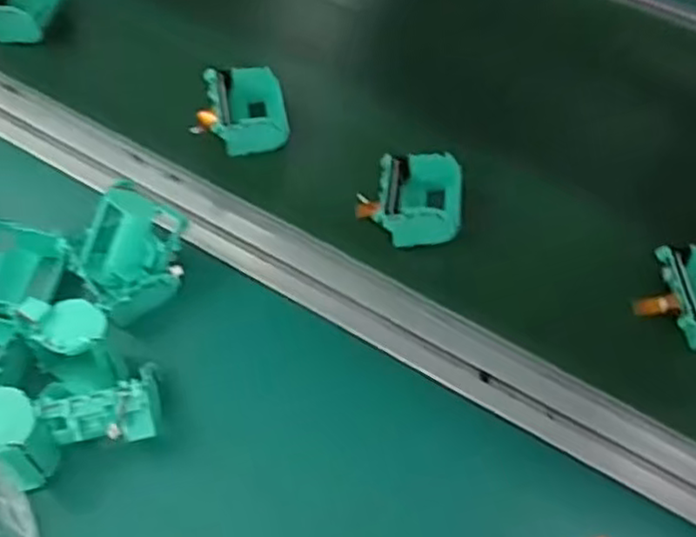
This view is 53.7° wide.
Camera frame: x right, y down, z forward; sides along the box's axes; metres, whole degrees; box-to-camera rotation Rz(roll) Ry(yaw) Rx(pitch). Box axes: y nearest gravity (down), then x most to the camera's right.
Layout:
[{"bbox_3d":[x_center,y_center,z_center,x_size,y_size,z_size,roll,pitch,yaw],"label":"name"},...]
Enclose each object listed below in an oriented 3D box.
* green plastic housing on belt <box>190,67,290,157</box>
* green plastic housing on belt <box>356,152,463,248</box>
[{"bbox_3d":[-0.092,-0.138,0.586,0.075,0.036,0.077,-8,62,-7],"label":"green plastic housing on belt"},{"bbox_3d":[0.050,-0.055,0.535,0.076,0.044,0.079,10,61,3],"label":"green plastic housing on belt"}]

